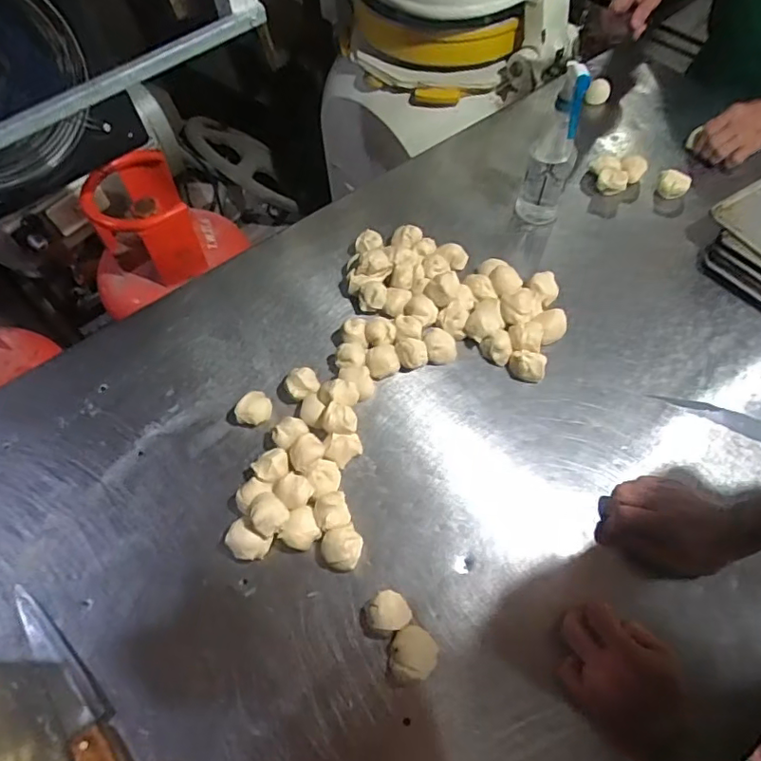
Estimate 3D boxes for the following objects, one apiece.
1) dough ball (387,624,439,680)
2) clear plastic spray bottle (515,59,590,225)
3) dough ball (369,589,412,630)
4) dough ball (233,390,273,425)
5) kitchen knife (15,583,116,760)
[{"bbox_3d":[0.033,0.283,0.575,0.050,0.029,0.049,-1,62,2],"label":"dough ball"},{"bbox_3d":[0.247,-0.325,0.794,0.070,0.245,0.076,17,64,11],"label":"clear plastic spray bottle"},{"bbox_3d":[0.012,0.247,0.590,0.043,0.036,0.037,4,62,4],"label":"dough ball"},{"bbox_3d":[-0.161,0.037,0.714,0.039,0.025,0.046,32,67,18],"label":"dough ball"},{"bbox_3d":[-0.312,0.334,0.566,0.039,0.017,0.301,-34,66,-15],"label":"kitchen knife"}]

